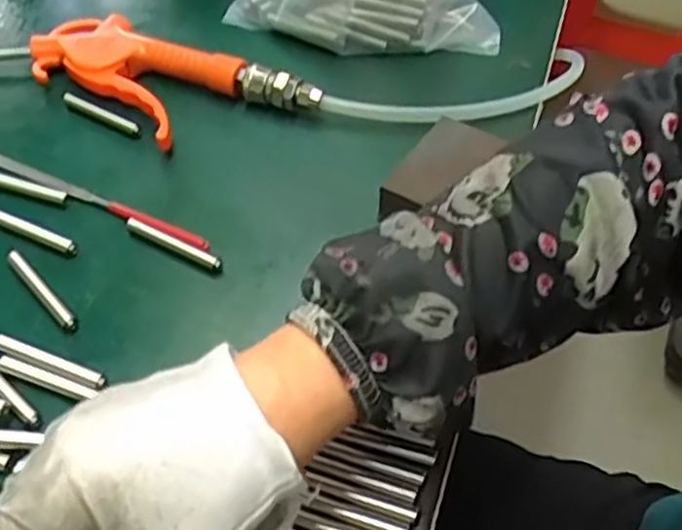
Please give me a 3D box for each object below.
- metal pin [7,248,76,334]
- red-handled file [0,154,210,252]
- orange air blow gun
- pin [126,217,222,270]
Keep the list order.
[{"bbox_3d":[-0.149,0.012,0.363,0.008,0.006,0.058,-35,60,-25],"label":"metal pin"},{"bbox_3d":[-0.141,-0.039,0.401,0.161,0.008,0.009,23,55,16],"label":"red-handled file"},{"bbox_3d":[-0.108,-0.115,0.449,0.173,0.024,0.080,32,58,22],"label":"orange air blow gun"},{"bbox_3d":[-0.089,-0.011,0.383,0.059,0.007,0.006,25,55,18],"label":"pin"}]

